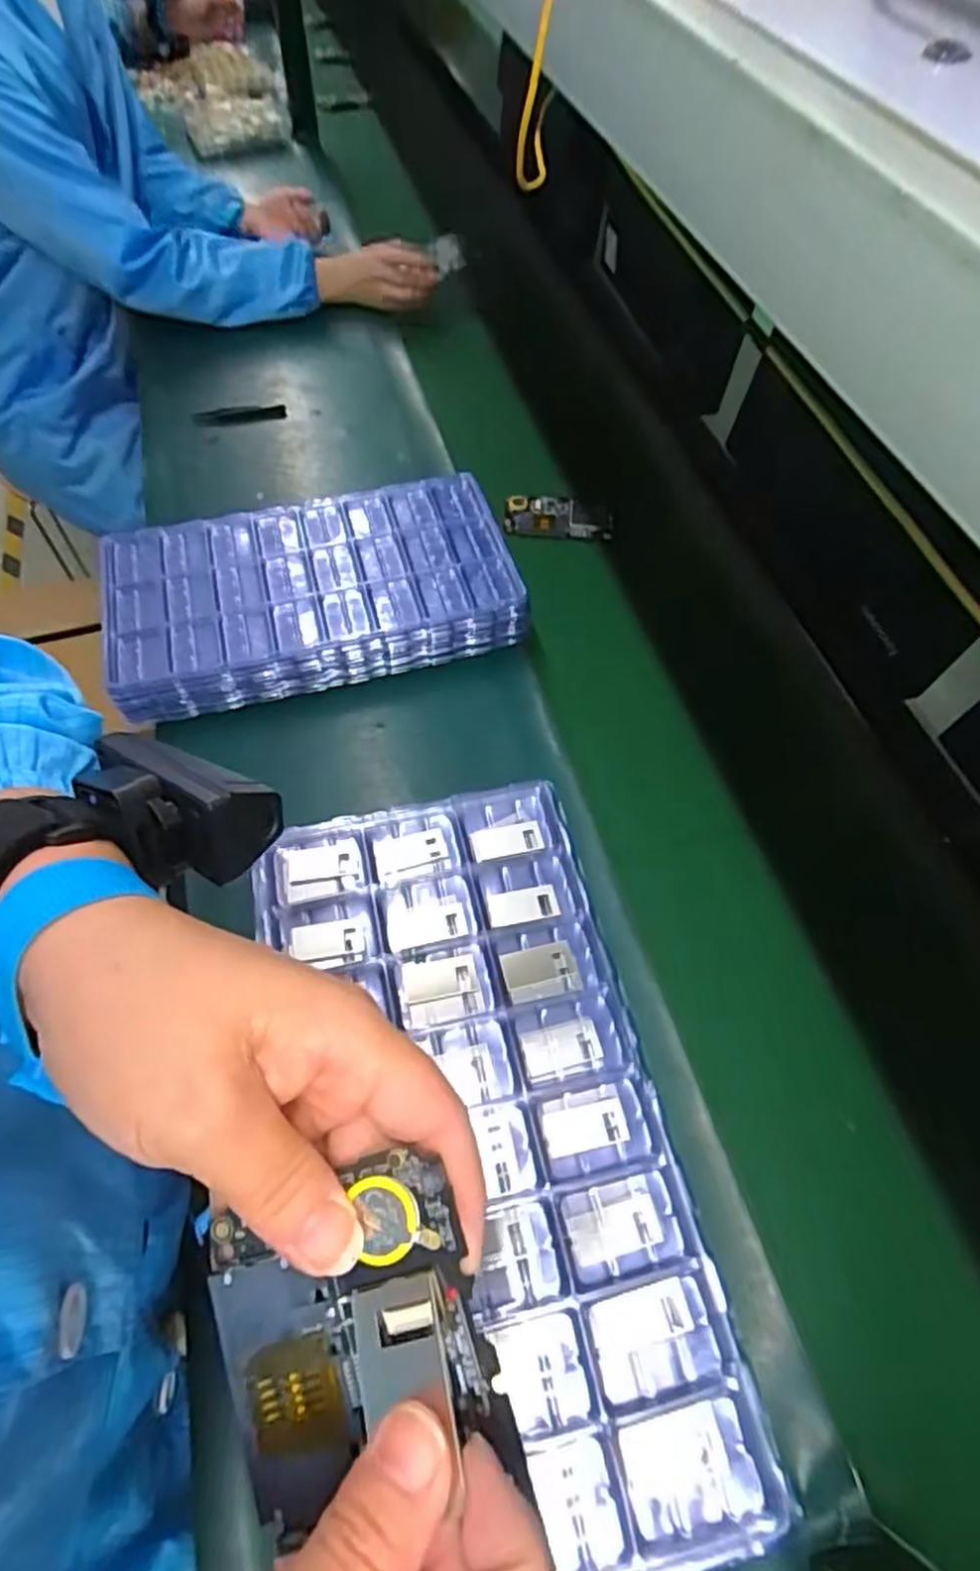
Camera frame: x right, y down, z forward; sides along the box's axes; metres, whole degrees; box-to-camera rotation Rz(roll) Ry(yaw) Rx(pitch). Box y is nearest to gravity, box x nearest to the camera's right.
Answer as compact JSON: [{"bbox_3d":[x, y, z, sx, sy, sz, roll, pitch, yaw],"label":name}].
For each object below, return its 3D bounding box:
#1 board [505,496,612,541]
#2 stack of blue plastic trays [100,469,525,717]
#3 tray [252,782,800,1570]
[{"bbox_3d":[0.080,-0.311,0.813,0.120,0.016,0.062,2,60,-2],"label":"board"},{"bbox_3d":[-0.175,-0.189,0.711,0.391,0.063,0.240,-16,64,-9],"label":"stack of blue plastic trays"},{"bbox_3d":[-0.006,0.179,0.385,0.193,0.026,0.382,-12,61,-9],"label":"tray"}]

